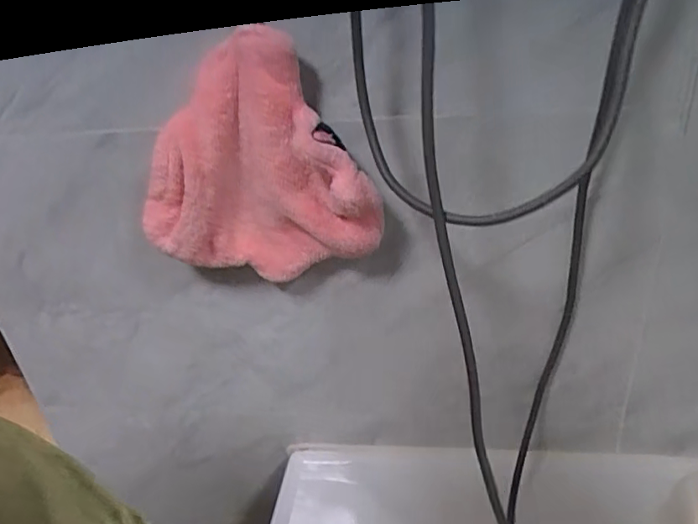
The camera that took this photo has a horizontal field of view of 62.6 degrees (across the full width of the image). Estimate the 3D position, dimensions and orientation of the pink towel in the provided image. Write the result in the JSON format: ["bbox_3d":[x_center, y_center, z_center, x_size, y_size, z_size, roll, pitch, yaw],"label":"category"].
[{"bbox_3d":[-0.068,-0.065,0.406,0.172,0.165,0.046,4,31,18],"label":"pink towel"}]

